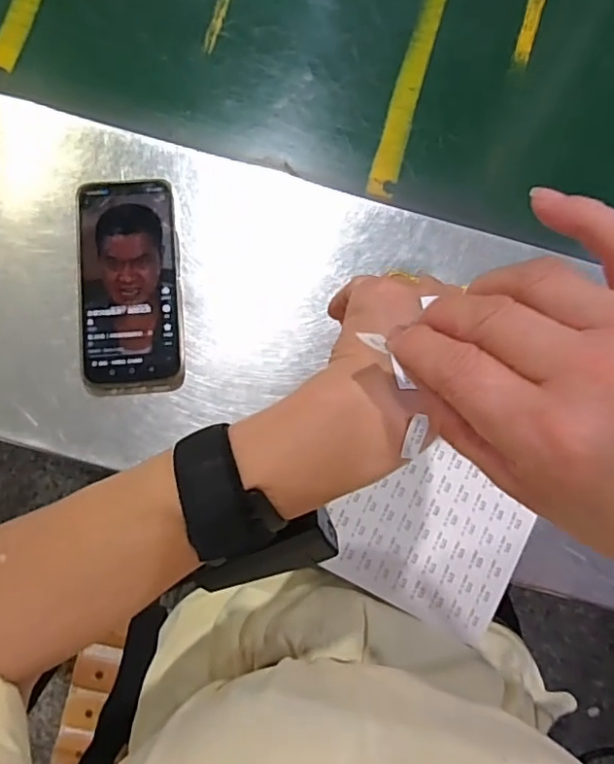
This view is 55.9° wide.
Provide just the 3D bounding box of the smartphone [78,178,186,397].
[{"bbox_3d":[-0.138,-0.077,0.454,0.077,0.014,0.168,-4,82,-2],"label":"smartphone"}]

